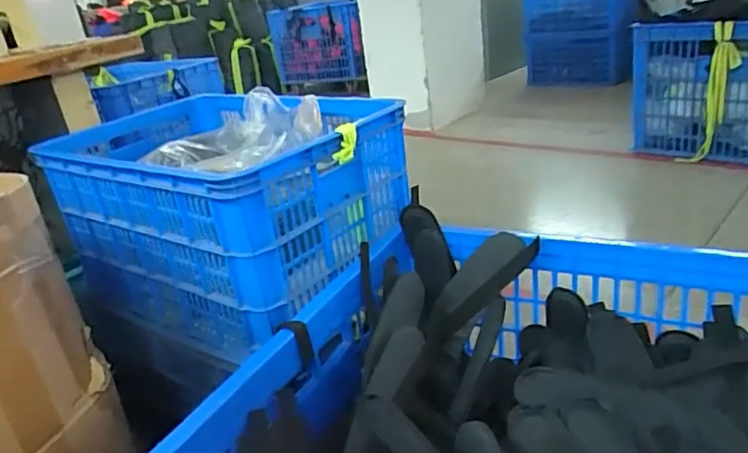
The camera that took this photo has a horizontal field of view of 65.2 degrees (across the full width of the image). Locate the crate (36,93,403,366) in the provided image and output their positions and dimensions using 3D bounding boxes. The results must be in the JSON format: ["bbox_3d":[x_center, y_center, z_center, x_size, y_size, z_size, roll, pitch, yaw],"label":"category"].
[{"bbox_3d":[-0.282,-0.039,1.107,0.658,0.312,0.394,10,29,35],"label":"crate"}]

